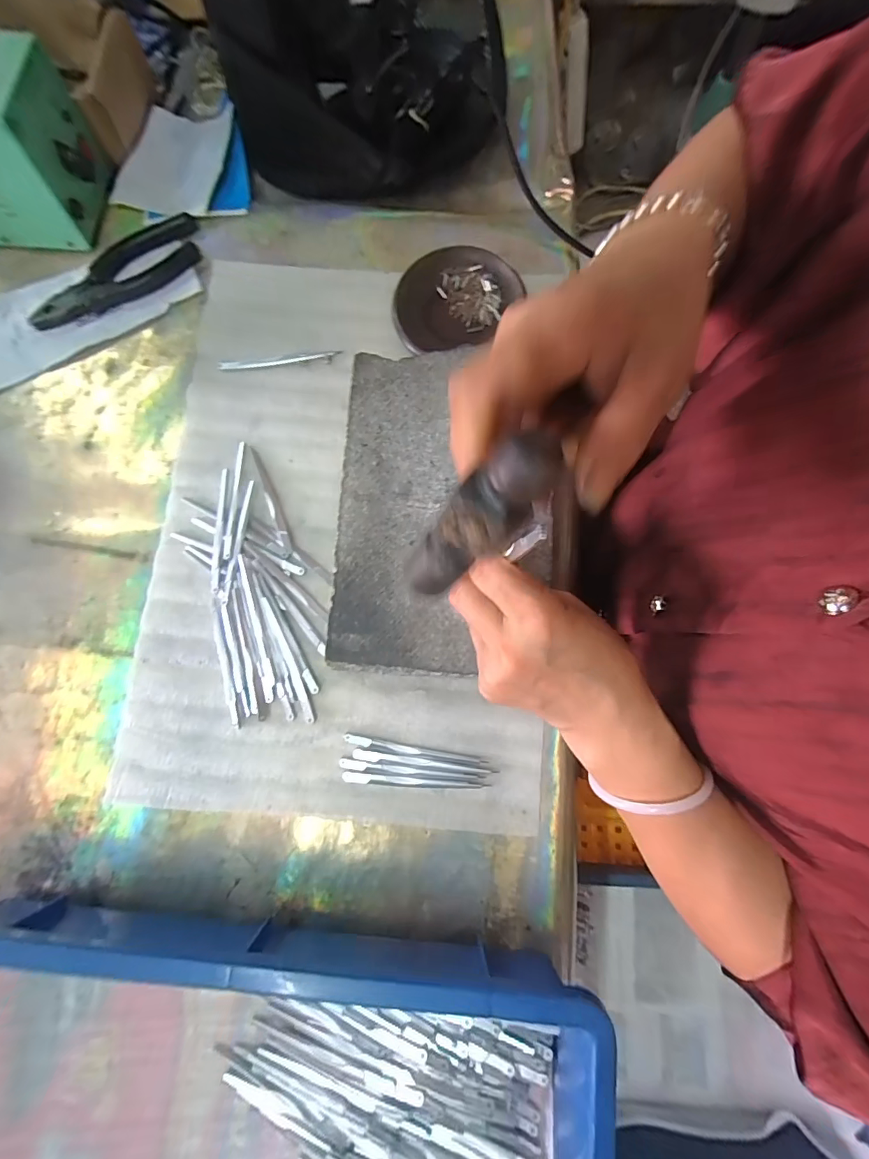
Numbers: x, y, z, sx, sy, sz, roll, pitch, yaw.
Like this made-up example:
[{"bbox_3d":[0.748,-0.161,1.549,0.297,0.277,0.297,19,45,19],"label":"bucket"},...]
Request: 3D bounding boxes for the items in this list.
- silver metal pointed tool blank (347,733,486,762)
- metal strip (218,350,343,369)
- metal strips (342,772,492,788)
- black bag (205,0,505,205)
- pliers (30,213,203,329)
[{"bbox_3d":[-0.016,0.130,0.342,0.108,0.004,0.007,10,80,3],"label":"silver metal pointed tool blank"},{"bbox_3d":[-0.136,-0.193,0.397,0.108,0.004,0.008,-6,80,0],"label":"metal strip"},{"bbox_3d":[-0.015,0.152,0.338,0.108,0.004,0.008,4,80,2],"label":"metal strips"},{"bbox_3d":[-0.056,-0.525,0.392,0.231,0.120,0.306,2,80,2],"label":"black bag"},{"bbox_3d":[-0.287,-0.276,0.408,0.161,0.011,0.062,-25,80,-3],"label":"pliers"}]

